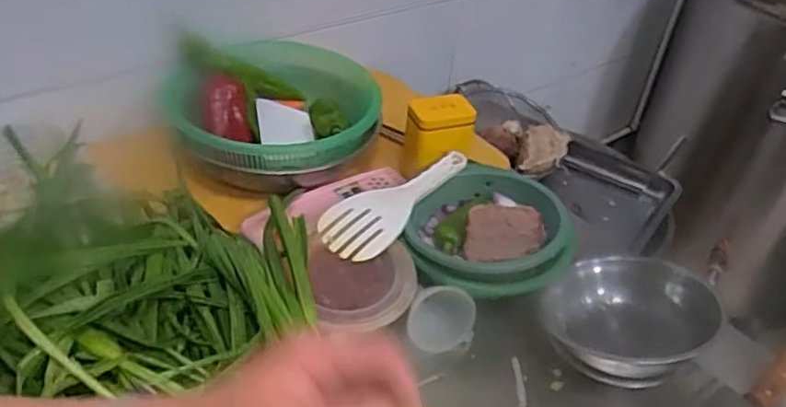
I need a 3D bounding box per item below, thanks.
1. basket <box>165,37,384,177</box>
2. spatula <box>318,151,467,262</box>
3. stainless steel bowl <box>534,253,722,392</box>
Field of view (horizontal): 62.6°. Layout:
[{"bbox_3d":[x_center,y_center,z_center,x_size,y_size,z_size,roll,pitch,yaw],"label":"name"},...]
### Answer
[{"bbox_3d":[-0.175,-0.143,0.958,0.305,0.095,0.273,-3,40,-11],"label":"basket"},{"bbox_3d":[0.012,-0.004,0.845,0.080,0.029,0.245,34,46,30],"label":"spatula"},{"bbox_3d":[0.275,0.138,0.761,0.186,0.076,0.186,-8,26,4],"label":"stainless steel bowl"}]

